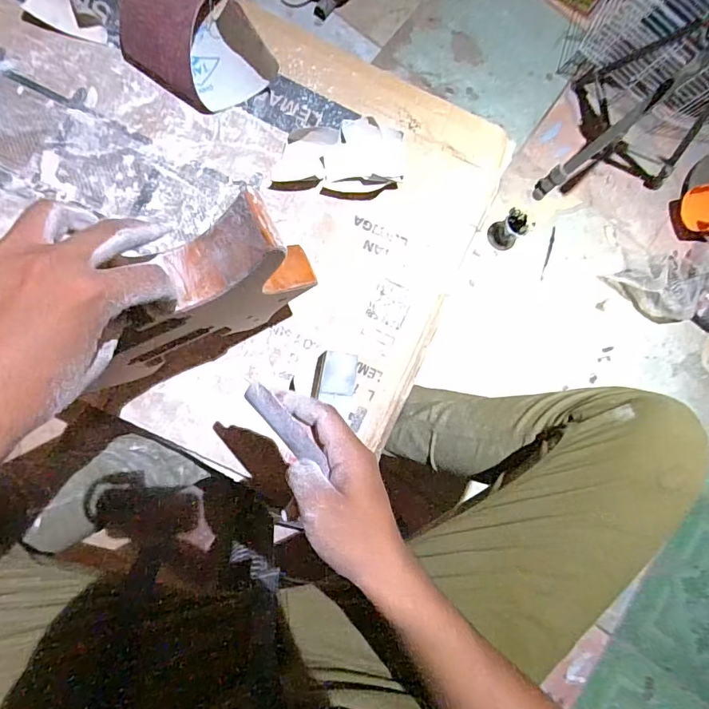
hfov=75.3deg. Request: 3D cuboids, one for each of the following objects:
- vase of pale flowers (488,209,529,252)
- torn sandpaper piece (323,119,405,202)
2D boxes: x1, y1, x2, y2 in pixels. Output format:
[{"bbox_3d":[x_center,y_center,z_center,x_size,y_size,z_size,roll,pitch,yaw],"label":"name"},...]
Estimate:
[{"bbox_3d":[0.353,-0.284,1.045,0.070,0.093,0.070,0,88,-4],"label":"vase of pale flowers"},{"bbox_3d":[0.012,-0.241,0.568,0.097,0.030,0.086,-1,88,-4],"label":"torn sandpaper piece"}]

